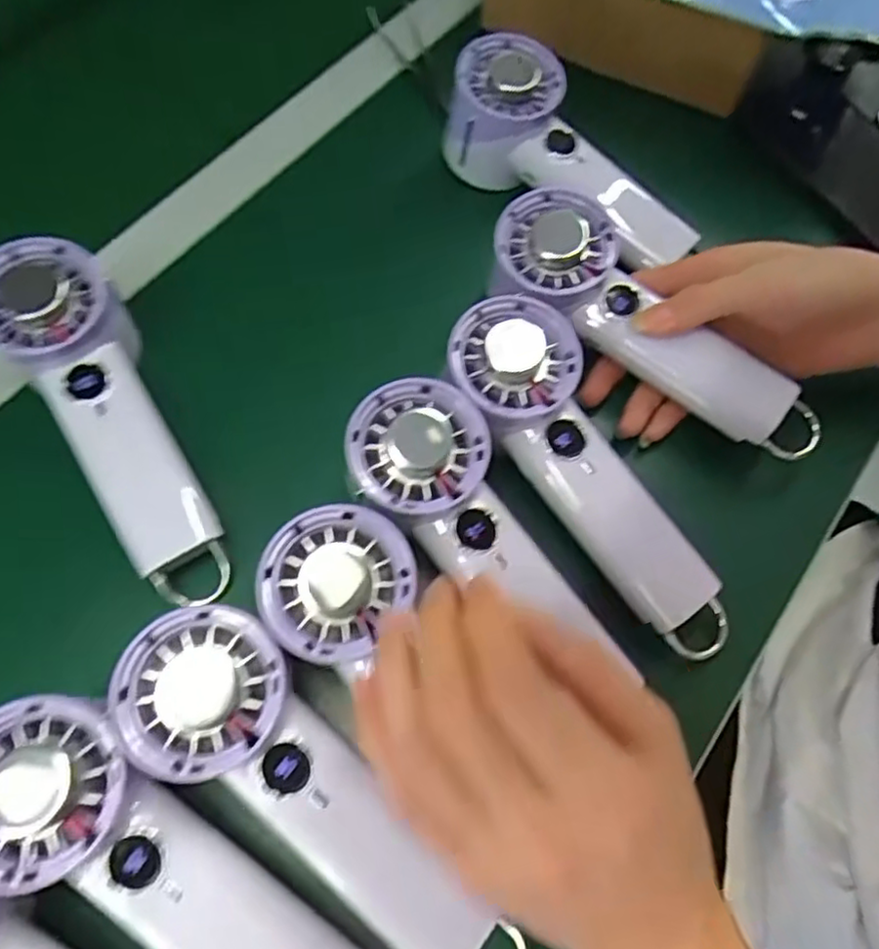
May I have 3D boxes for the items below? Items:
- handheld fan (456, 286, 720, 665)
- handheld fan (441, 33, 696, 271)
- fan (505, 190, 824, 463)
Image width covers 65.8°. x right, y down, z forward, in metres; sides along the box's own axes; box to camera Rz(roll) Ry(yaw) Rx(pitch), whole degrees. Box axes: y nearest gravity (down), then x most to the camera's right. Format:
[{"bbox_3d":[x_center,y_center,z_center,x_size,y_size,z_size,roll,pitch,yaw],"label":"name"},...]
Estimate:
[{"bbox_3d":[0.070,0.002,0.330,0.063,0.032,0.190,-33,87,-14],"label":"handheld fan"},{"bbox_3d":[0.080,-0.192,0.423,0.170,0.058,0.064,38,70,0],"label":"handheld fan"},{"bbox_3d":[0.112,-0.077,0.355,0.189,0.029,0.057,41,71,5],"label":"fan"}]

